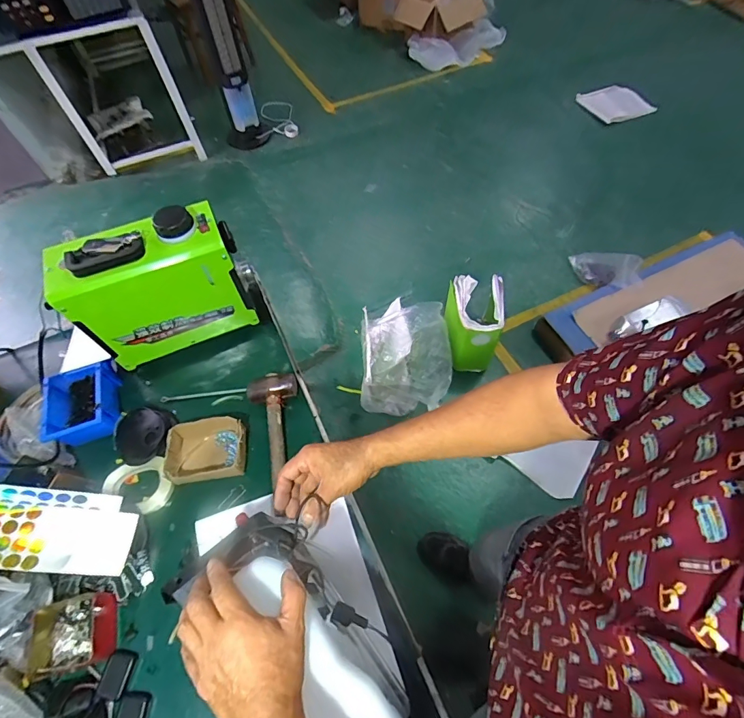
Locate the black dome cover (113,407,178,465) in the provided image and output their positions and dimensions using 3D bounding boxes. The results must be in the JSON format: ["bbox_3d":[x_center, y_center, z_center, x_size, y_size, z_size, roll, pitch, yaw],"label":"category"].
[{"bbox_3d":[-0.454,0.153,0.787,0.110,0.032,0.109,10,61,8],"label":"black dome cover"}]

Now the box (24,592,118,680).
[{"bbox_3d":[-0.483,0.444,0.638,0.121,0.036,0.102,-15,61,-6],"label":"box"}]

